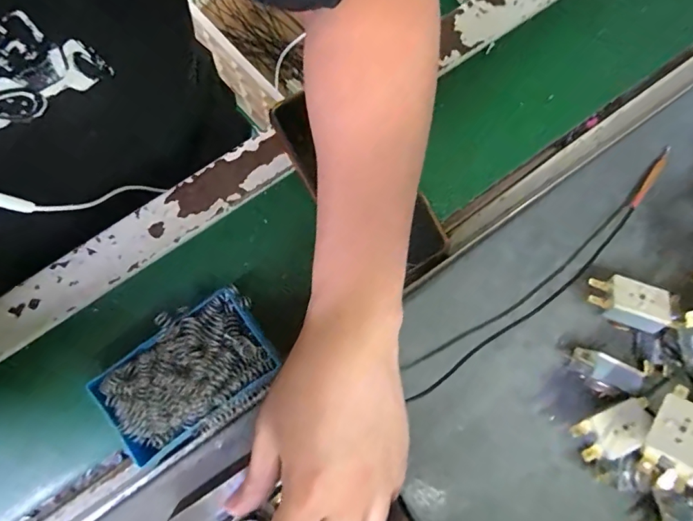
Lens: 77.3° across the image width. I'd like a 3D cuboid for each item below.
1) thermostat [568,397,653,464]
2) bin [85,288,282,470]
[{"bbox_3d":[0.176,0.108,0.280,0.053,0.013,0.026,-22,87,-6],"label":"thermostat"},{"bbox_3d":[-0.111,0.080,0.302,0.115,0.043,0.073,-35,89,-7],"label":"bin"}]

